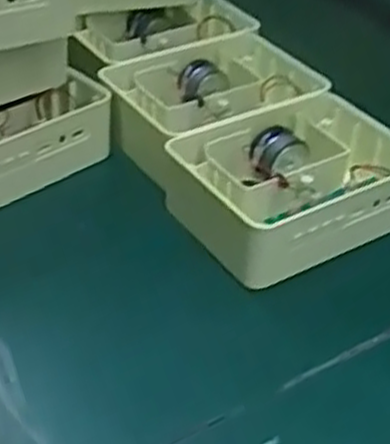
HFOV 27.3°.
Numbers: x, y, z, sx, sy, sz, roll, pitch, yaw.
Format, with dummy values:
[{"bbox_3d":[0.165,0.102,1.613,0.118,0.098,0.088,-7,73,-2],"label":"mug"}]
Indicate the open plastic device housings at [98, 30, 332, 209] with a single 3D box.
[{"bbox_3d":[0.010,-0.086,0.590,0.151,0.043,0.116,-21,45,-31],"label":"open plastic device housings"}]

